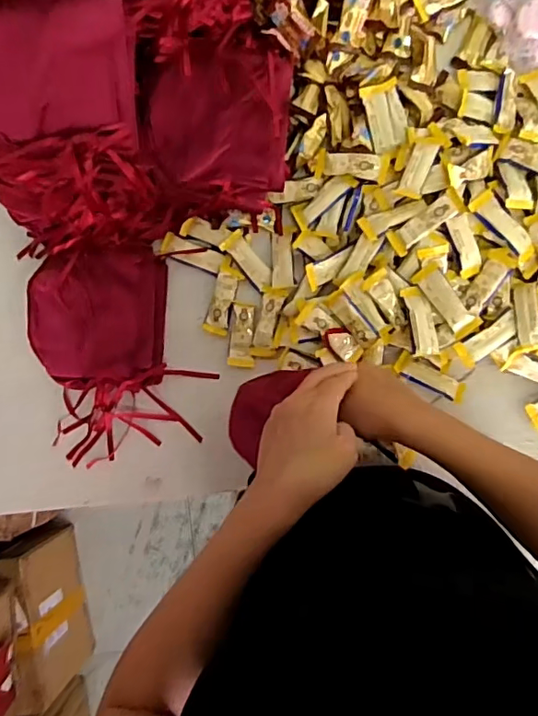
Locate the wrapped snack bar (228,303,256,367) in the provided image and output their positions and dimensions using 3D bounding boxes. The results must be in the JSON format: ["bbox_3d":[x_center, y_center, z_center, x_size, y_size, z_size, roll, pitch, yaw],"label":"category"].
[{"bbox_3d":[-0.031,-0.027,0.624,0.030,0.008,0.075,6,89,5],"label":"wrapped snack bar"}]

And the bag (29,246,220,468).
[{"bbox_3d":[-0.186,-0.009,0.623,0.177,0.038,0.242,-14,87,5],"label":"bag"}]

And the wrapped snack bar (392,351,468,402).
[{"bbox_3d":[0.186,0.024,0.602,0.085,0.012,0.026,29,91,5],"label":"wrapped snack bar"}]

